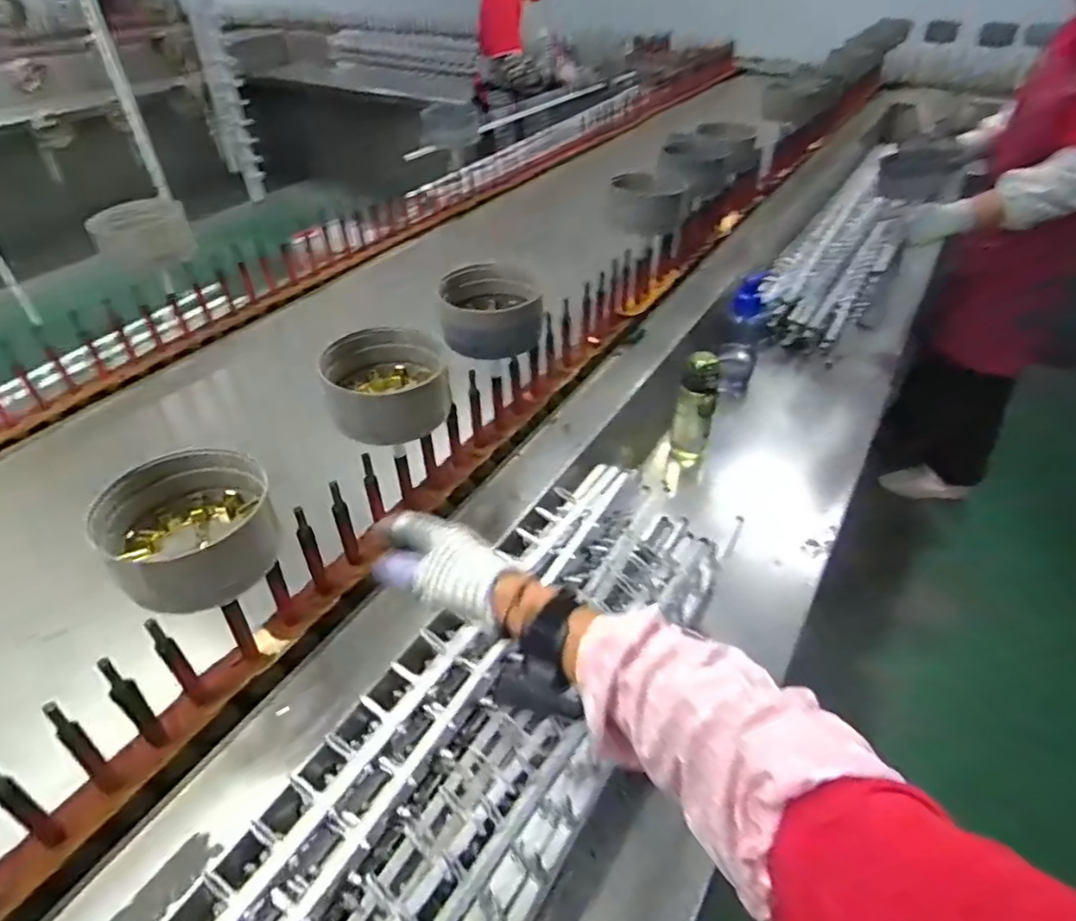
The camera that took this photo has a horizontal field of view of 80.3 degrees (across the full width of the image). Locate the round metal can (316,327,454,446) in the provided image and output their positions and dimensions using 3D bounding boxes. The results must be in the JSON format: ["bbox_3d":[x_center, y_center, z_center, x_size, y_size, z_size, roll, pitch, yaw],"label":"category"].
[{"bbox_3d":[-0.173,-0.086,0.722,0.124,0.086,0.113,-19,43,-19],"label":"round metal can"}]

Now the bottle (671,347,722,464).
[{"bbox_3d":[0.284,-0.090,1.164,0.072,0.210,0.056,8,41,11],"label":"bottle"}]

